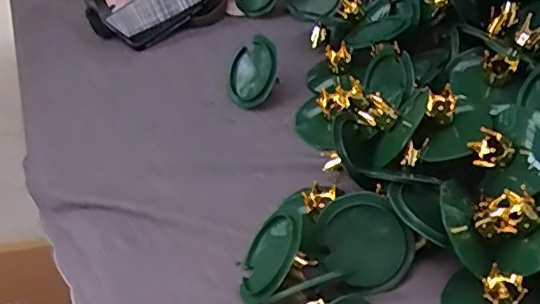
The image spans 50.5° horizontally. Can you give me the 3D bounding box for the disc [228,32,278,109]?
[{"bbox_3d":[-0.016,-0.085,0.609,0.065,0.015,0.069,-32,59,33],"label":"disc"}]

